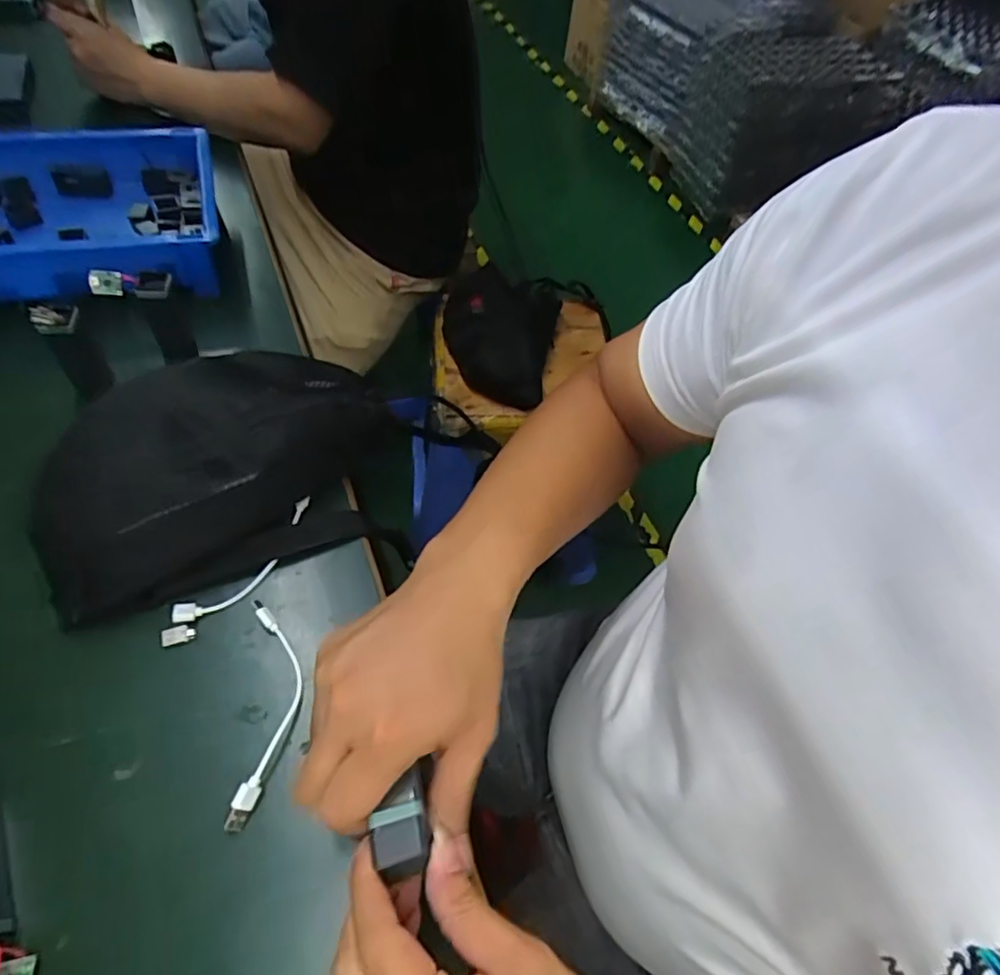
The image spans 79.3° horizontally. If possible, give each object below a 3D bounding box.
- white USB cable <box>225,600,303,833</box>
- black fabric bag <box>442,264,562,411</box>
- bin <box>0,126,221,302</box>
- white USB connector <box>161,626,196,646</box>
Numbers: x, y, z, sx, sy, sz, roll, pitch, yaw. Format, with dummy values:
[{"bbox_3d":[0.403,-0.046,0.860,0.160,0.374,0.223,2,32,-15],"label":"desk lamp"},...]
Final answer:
[{"bbox_3d":[-0.152,0.144,0.400,0.036,0.016,0.144,-2,56,-8],"label":"white USB cable"},{"bbox_3d":[-0.001,-0.258,0.982,0.171,0.080,0.252,13,56,2],"label":"black fabric bag"},{"bbox_3d":[-0.443,-0.269,0.599,0.303,0.068,0.203,-11,58,-14],"label":"bin"},{"bbox_3d":[-0.226,0.104,0.424,0.022,0.008,0.011,-17,58,-17],"label":"white USB connector"}]

